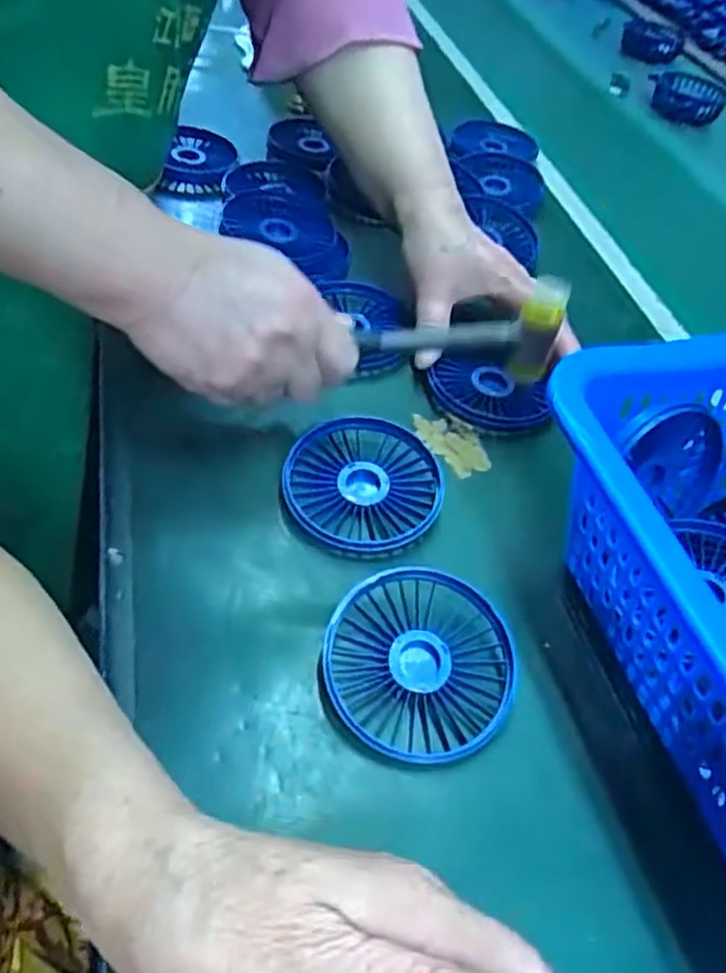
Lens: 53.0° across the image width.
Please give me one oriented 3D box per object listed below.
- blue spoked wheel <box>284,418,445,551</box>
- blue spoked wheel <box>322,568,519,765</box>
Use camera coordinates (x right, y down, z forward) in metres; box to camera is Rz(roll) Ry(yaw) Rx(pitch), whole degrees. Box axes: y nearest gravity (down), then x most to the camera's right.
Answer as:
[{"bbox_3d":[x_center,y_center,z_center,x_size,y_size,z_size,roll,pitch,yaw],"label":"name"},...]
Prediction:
[{"bbox_3d":[0.000,-0.002,0.414,0.087,0.017,0.084,6,48,-6],"label":"blue spoked wheel"},{"bbox_3d":[0.028,0.081,0.340,0.088,0.019,0.085,6,48,-6],"label":"blue spoked wheel"}]

